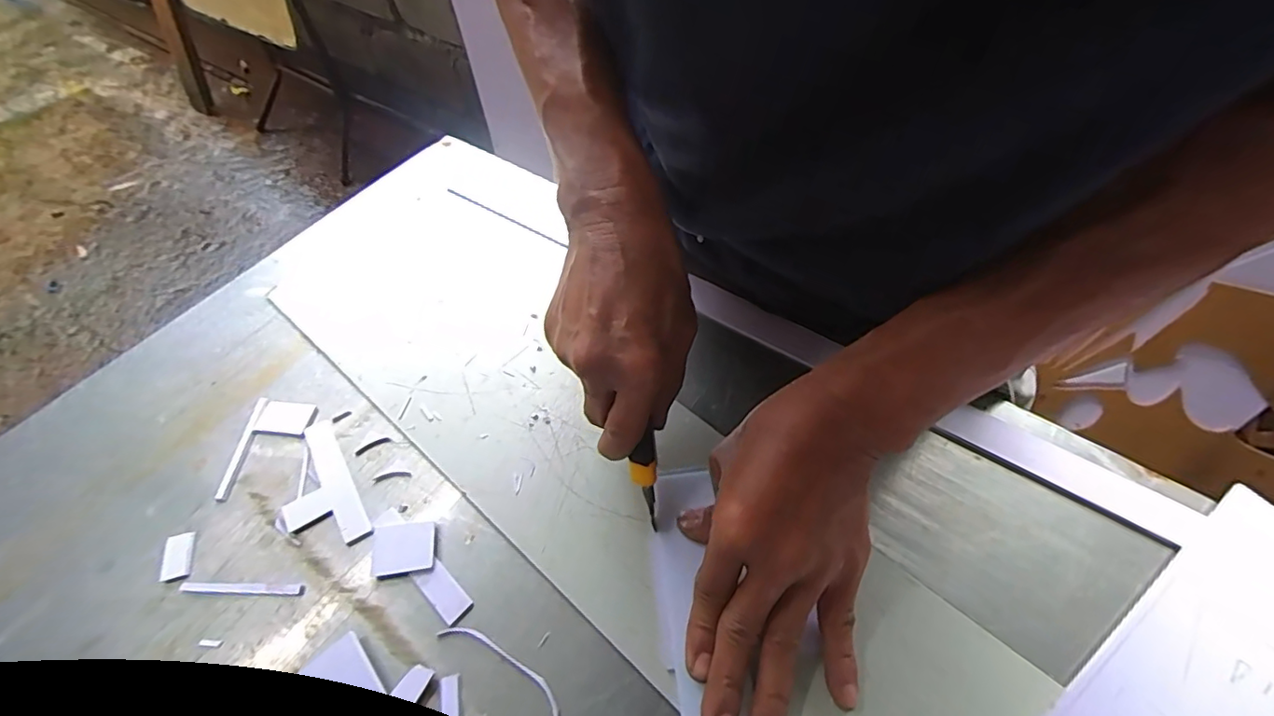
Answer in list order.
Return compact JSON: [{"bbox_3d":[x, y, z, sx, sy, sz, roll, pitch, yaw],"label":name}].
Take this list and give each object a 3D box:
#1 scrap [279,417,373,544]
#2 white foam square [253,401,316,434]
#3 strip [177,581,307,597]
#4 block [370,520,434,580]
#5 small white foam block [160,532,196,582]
[{"bbox_3d":[-0.208,0.085,0.359,0.042,0.004,0.093,-29,60,-17],"label":"scrap"},{"bbox_3d":[-0.248,0.041,0.388,0.037,0.004,0.024,4,56,5],"label":"white foam square"},{"bbox_3d":[-0.232,0.134,0.323,0.073,0.004,0.006,1,56,3],"label":"strip"},{"bbox_3d":[-0.141,0.114,0.332,0.038,0.004,0.029,-9,56,-4],"label":"block"},{"bbox_3d":[-0.281,0.120,0.337,0.015,0.004,0.027,-13,56,-7],"label":"small white foam block"}]

